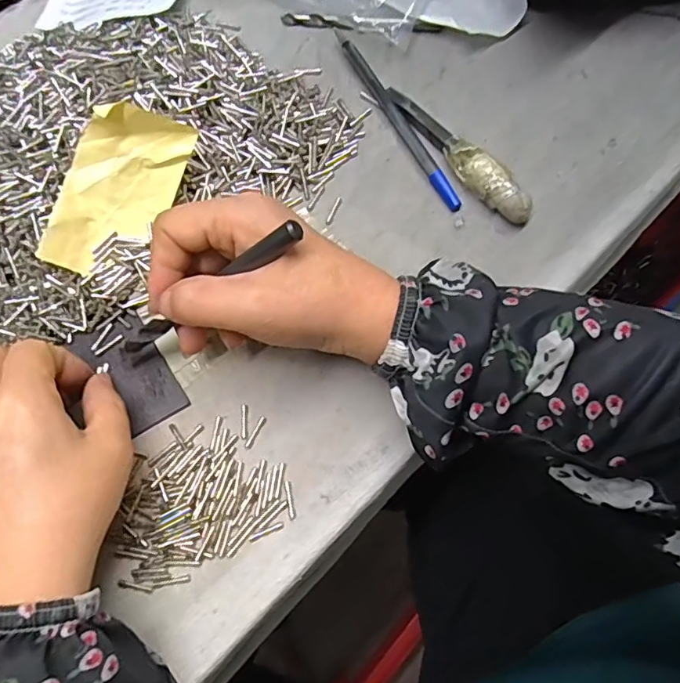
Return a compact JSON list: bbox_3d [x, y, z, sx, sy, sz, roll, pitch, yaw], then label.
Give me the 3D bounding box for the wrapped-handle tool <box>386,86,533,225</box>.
[{"bbox_3d":[0.066,-0.109,0.305,0.017,0.016,0.112,-37,73,-5],"label":"wrapped-handle tool"}]

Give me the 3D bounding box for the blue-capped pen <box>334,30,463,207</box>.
[{"bbox_3d":[0.032,-0.134,0.318,0.008,0.007,0.138,-29,73,-2],"label":"blue-capped pen"}]

